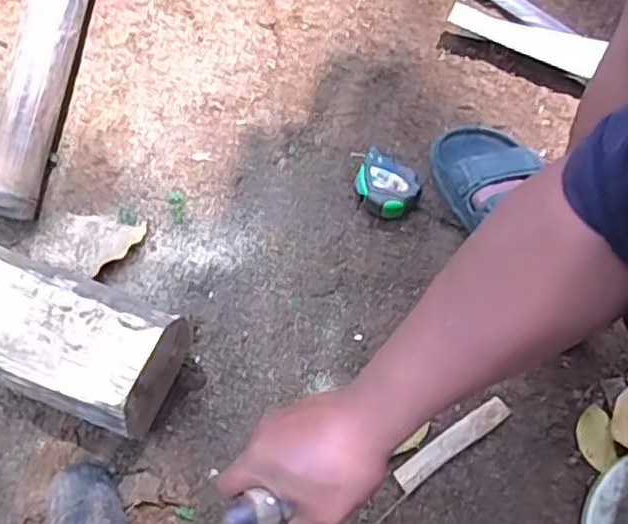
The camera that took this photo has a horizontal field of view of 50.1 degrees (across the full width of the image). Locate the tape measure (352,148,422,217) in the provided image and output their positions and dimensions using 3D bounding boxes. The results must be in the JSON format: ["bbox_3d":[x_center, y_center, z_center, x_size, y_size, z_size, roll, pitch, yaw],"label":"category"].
[{"bbox_3d":[0.088,-0.089,0.811,0.073,0.041,0.073,0,74,0],"label":"tape measure"}]

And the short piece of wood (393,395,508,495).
[{"bbox_3d":[0.151,0.199,0.736,0.144,0.008,0.028,-34,77,-9],"label":"short piece of wood"}]

